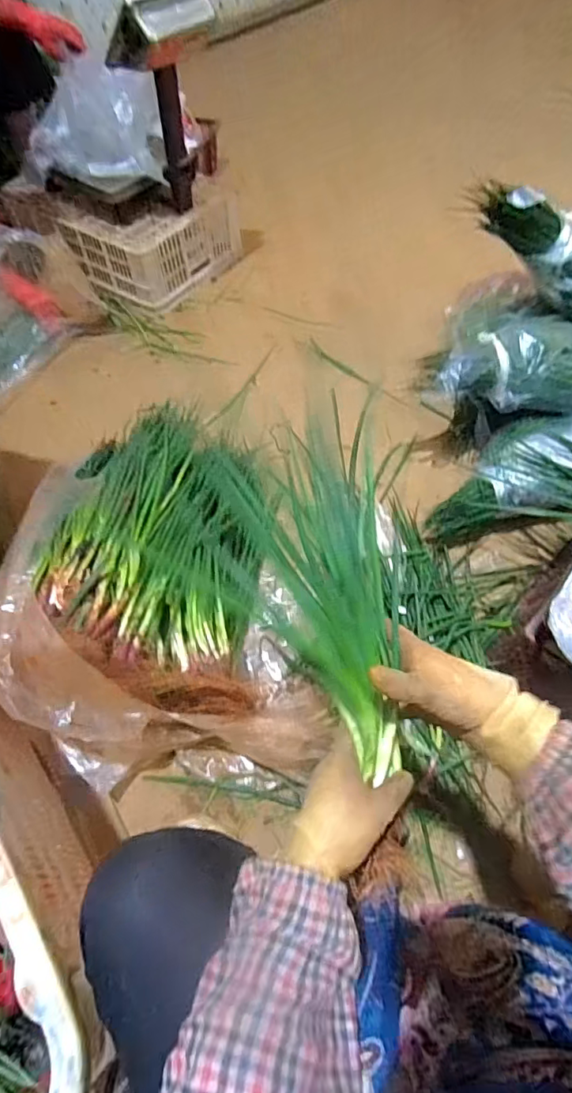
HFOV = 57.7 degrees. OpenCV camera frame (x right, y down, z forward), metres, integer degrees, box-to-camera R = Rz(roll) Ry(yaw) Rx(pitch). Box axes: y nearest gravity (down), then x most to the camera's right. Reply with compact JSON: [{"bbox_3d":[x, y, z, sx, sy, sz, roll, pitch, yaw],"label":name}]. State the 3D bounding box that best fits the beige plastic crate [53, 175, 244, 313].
[{"bbox_3d":[-0.335,-0.850,1.438,0.275,0.185,0.417,28,62,18],"label":"beige plastic crate"}]

